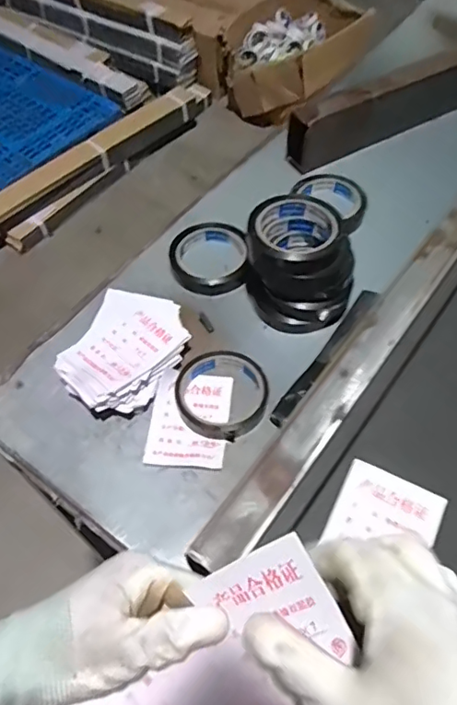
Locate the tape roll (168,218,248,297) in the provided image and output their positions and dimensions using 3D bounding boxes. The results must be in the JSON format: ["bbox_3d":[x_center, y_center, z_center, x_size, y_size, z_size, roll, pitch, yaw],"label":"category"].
[{"bbox_3d":[-0.023,-0.118,0.683,0.093,0.027,0.103,-2,56,0],"label":"tape roll"}]

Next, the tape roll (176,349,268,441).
[{"bbox_3d":[-0.007,0.041,0.569,0.093,0.023,0.096,-1,56,1],"label":"tape roll"}]

